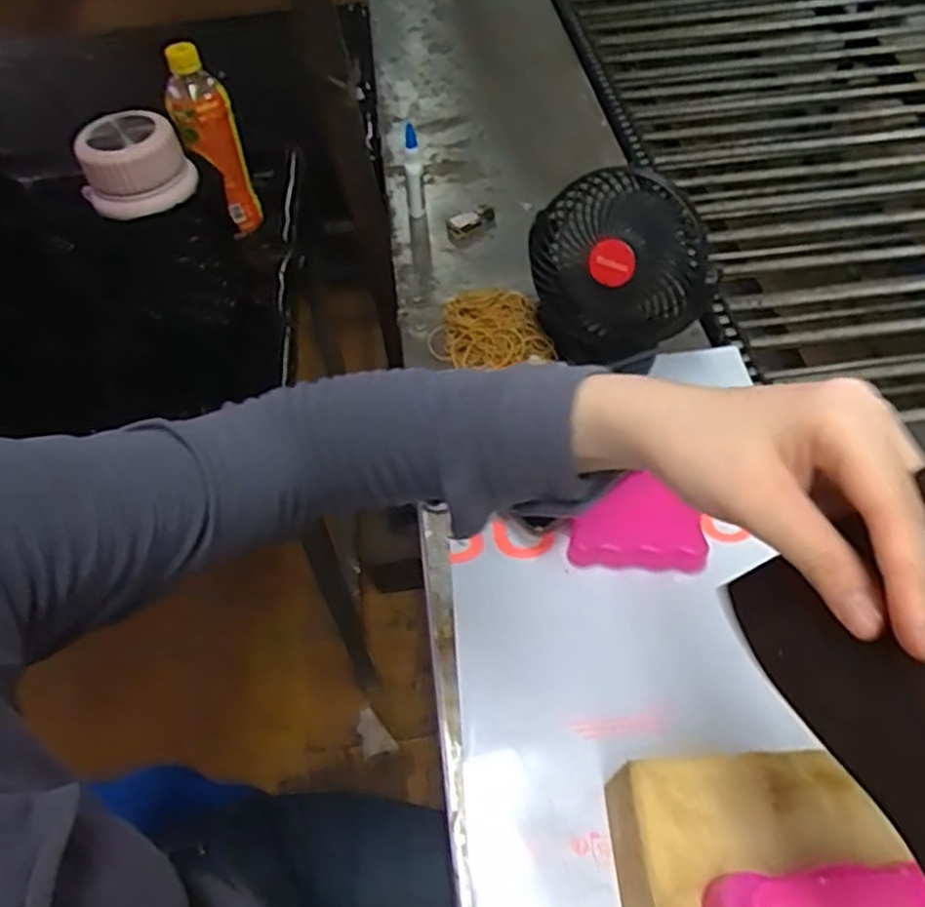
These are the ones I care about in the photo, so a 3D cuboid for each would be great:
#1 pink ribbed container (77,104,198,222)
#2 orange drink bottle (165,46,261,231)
[{"bbox_3d":[-0.297,-0.260,0.659,0.095,0.064,0.095,-25,56,-16],"label":"pink ribbed container"},{"bbox_3d":[-0.278,-0.343,0.813,0.063,0.193,0.052,-24,56,-13],"label":"orange drink bottle"}]

